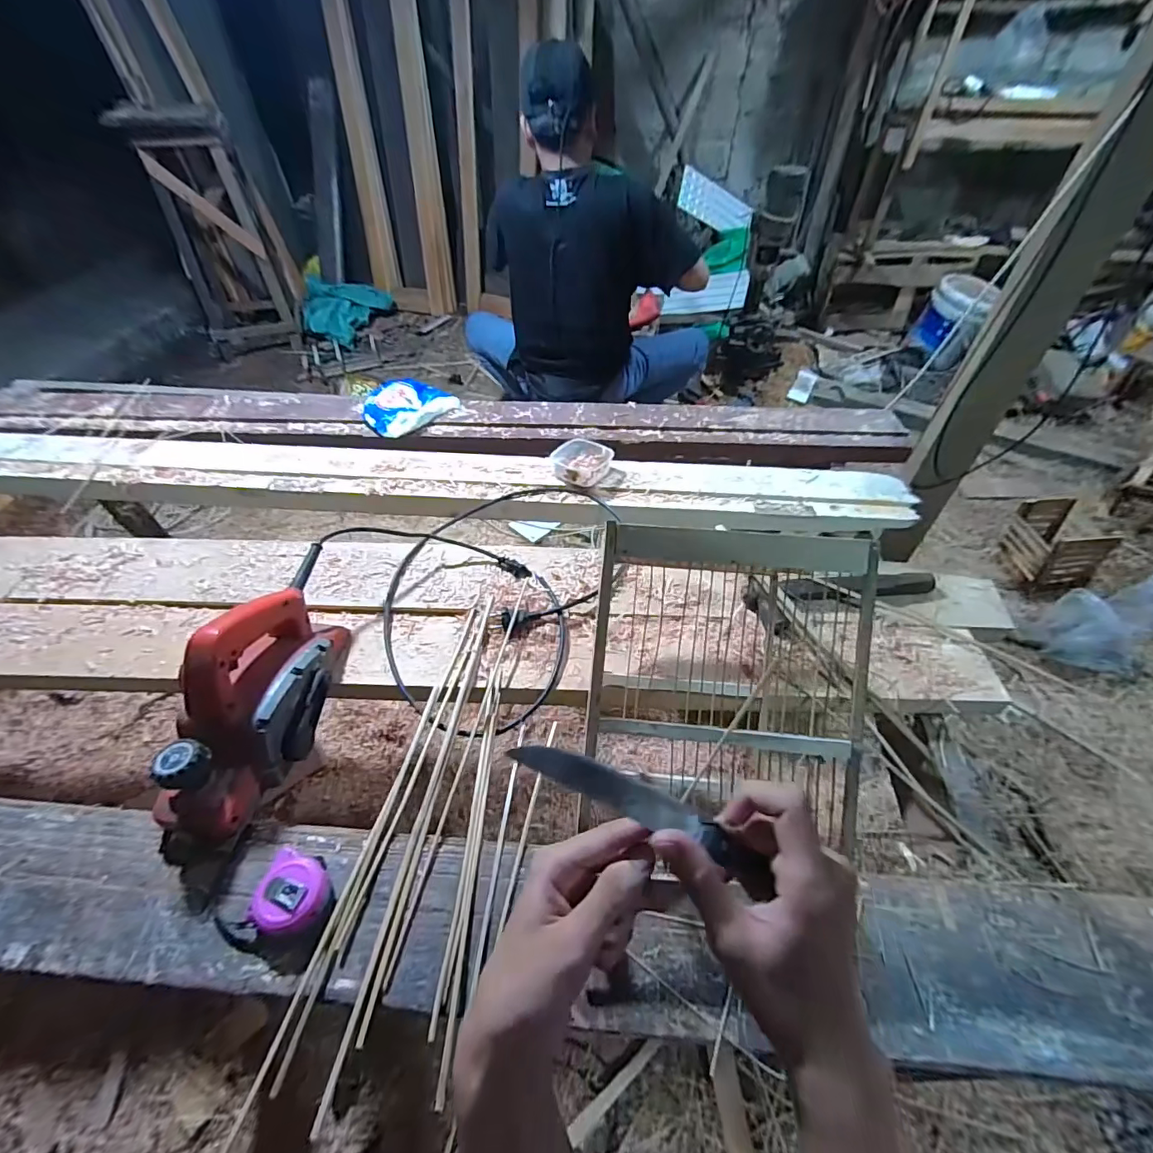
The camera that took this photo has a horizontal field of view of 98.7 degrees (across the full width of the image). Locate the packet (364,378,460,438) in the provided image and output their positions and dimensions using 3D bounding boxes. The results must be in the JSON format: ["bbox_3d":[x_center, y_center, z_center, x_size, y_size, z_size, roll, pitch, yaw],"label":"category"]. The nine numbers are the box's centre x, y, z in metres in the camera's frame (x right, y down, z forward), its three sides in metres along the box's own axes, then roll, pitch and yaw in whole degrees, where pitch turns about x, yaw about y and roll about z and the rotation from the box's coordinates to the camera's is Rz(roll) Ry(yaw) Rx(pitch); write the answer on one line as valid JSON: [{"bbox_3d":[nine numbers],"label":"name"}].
[{"bbox_3d":[-0.347,-0.351,1.015,0.150,0.043,0.178,30,55,25],"label":"packet"}]

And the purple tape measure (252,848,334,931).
[{"bbox_3d":[-0.247,0.276,0.435,0.057,0.030,0.055,0,48,0],"label":"purple tape measure"}]

